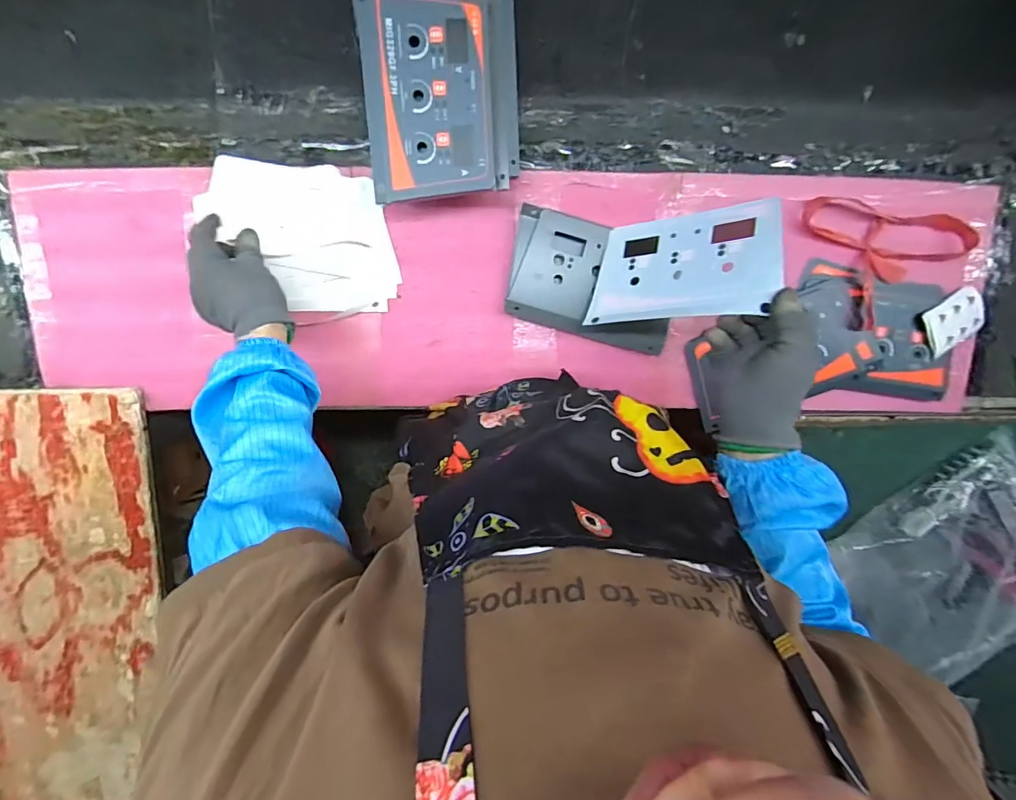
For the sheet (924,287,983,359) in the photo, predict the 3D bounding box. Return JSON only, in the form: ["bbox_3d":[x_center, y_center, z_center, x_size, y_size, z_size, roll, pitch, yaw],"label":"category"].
[{"bbox_3d":[0.541,-0.096,0.576,0.082,0.016,0.059,-29,100,4],"label":"sheet"}]

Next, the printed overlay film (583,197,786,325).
[{"bbox_3d":[0.178,-0.140,0.495,0.186,0.013,0.117,2,76,38],"label":"printed overlay film"}]

